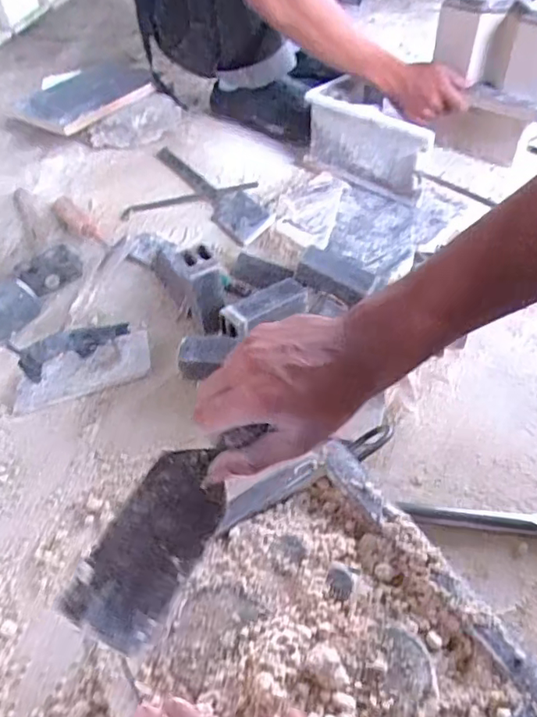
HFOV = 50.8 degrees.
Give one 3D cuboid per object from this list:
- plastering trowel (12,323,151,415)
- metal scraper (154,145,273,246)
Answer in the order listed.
[{"bbox_3d":[-0.237,0.003,0.700,0.177,0.062,0.078,-19,50,-10],"label":"plastering trowel"},{"bbox_3d":[-0.113,-0.286,0.938,0.074,0.024,0.313,-36,56,-23],"label":"metal scraper"}]

